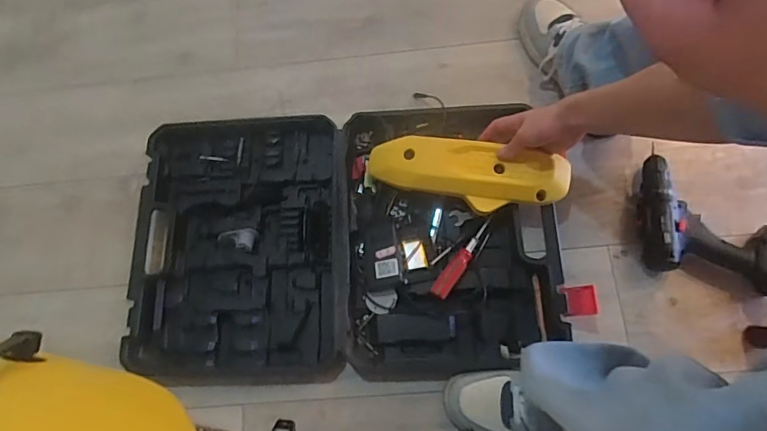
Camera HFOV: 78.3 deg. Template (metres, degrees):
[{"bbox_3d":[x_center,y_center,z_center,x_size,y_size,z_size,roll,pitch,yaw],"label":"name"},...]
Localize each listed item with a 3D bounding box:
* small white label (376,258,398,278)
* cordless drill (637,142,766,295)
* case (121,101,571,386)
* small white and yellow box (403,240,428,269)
[{"bbox_3d":[0.005,0.079,0.710,0.037,0.004,0.027,-13,72,16],"label":"small white label"},{"bbox_3d":[0.496,0.014,0.711,0.216,0.084,0.165,17,77,9],"label":"cordless drill"},{"bbox_3d":[-0.065,0.044,0.736,0.658,0.055,0.465,-2,72,1],"label":"case"},{"bbox_3d":[0.049,0.060,0.735,0.031,0.020,0.050,-11,72,-2],"label":"small white and yellow box"}]

